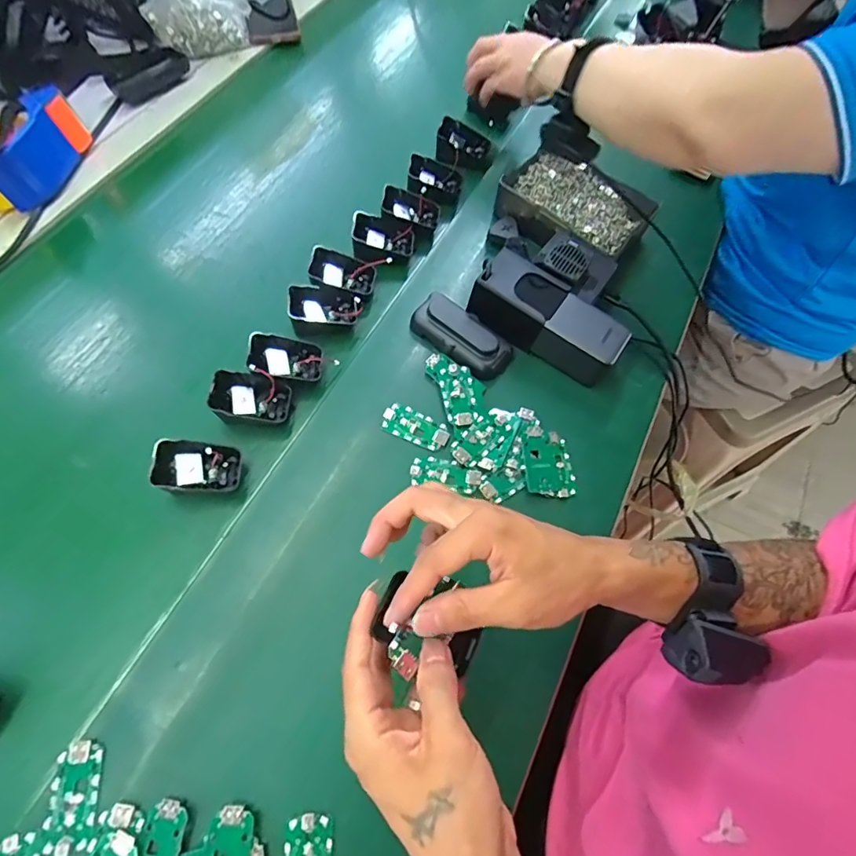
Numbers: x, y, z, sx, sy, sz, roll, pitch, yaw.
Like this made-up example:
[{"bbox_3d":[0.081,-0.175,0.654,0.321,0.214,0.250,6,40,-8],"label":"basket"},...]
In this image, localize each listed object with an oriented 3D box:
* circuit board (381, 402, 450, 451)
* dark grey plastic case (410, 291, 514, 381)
[{"bbox_3d":[-0.012,-0.001,0.473,0.063,0.005,0.032,24,66,9],"label":"circuit board"},{"bbox_3d":[0.036,-0.096,0.510,0.104,0.028,0.054,39,69,15],"label":"dark grey plastic case"}]

